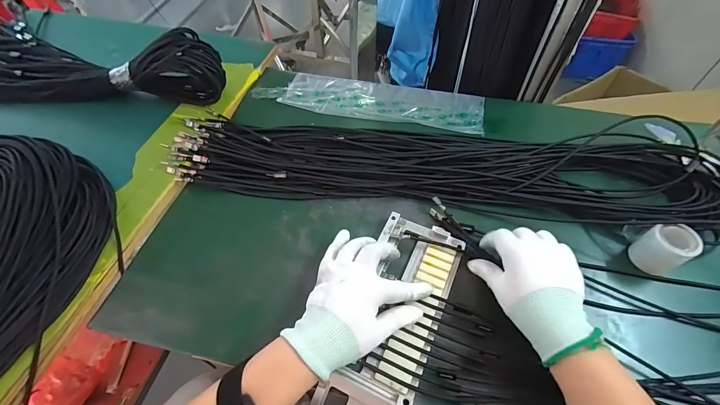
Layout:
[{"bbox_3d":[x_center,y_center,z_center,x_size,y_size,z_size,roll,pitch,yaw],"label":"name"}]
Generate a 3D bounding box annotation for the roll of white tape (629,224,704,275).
[{"bbox_3d":[0.347,0.054,0.388,0.044,0.052,0.043,-16,55,-11],"label":"roll of white tape"}]

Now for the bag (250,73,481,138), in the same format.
[{"bbox_3d":[0.017,-0.179,0.592,0.385,0.010,0.095,11,54,8],"label":"bag"}]

